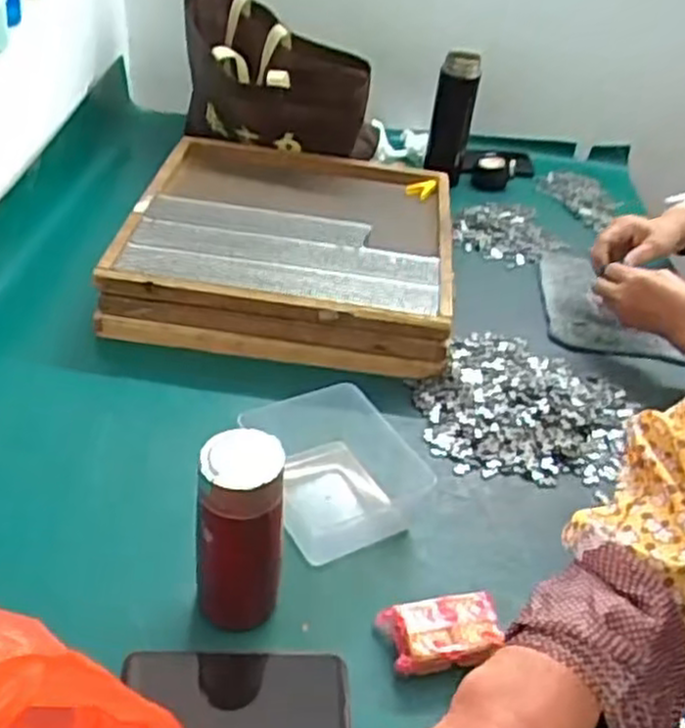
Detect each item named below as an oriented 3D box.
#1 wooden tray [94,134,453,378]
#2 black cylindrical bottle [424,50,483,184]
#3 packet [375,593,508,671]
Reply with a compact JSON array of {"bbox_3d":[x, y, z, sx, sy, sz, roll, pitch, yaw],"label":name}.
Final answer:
[{"bbox_3d":[-0.060,-0.154,1.002,0.396,0.098,0.383,7,38,1],"label":"wooden tray"},{"bbox_3d":[0.173,-0.388,1.215,0.066,0.202,0.055,8,38,3],"label":"black cylindrical bottle"},{"bbox_3d":[0.079,0.213,0.610,0.088,0.024,0.054,-1,38,-10],"label":"packet"}]

